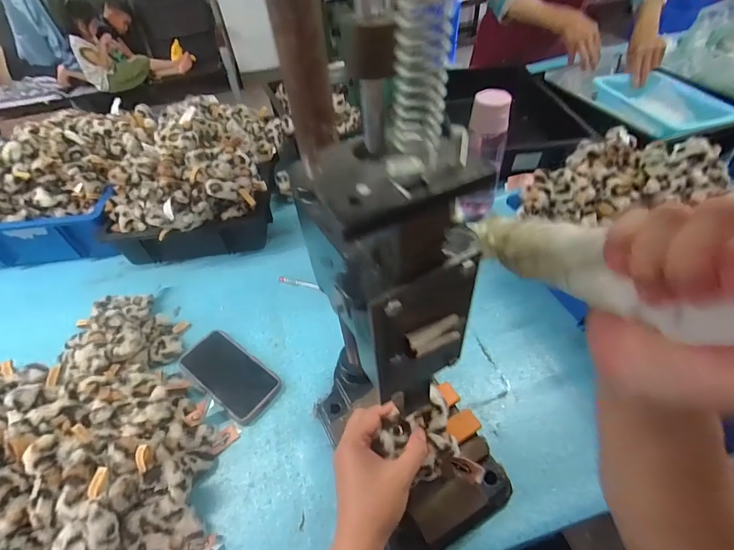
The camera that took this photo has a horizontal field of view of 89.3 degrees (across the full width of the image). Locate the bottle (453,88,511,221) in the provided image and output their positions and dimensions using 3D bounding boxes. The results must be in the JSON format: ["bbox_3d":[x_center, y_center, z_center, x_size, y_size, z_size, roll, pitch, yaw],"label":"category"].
[{"bbox_3d":[0.227,-0.224,0.746,0.085,0.262,0.054,11,48,17],"label":"bottle"}]

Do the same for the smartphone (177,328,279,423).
[{"bbox_3d":[-0.212,0.149,0.569,0.169,0.015,0.080,27,55,29],"label":"smartphone"}]

